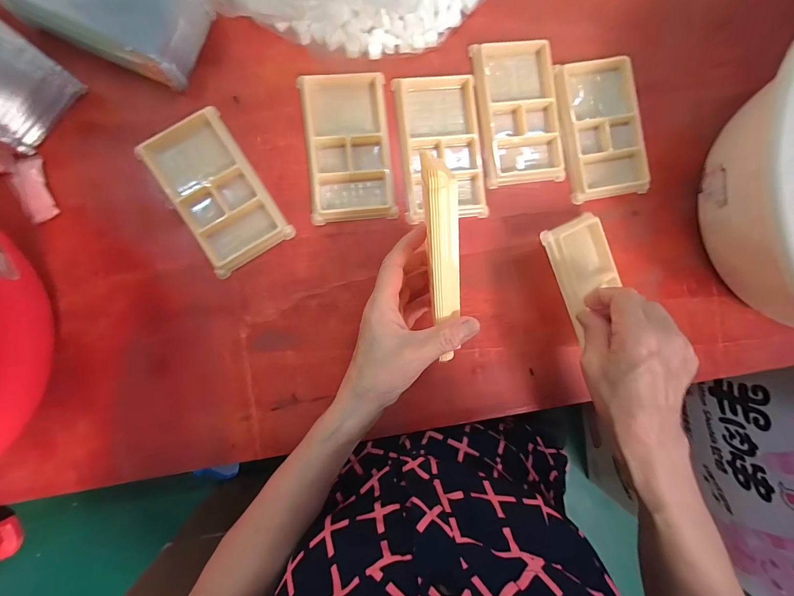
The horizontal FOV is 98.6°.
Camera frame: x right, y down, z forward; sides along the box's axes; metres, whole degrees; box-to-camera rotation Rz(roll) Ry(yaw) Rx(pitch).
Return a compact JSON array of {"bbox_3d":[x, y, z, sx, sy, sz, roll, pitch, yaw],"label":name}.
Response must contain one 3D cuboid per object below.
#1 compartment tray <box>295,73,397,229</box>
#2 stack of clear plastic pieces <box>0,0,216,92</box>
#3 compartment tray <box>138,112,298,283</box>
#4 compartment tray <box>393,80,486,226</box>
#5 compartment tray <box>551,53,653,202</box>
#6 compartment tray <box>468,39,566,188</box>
[{"bbox_3d":[-0.046,-0.141,0.321,0.078,0.012,0.132,-7,91,-5],"label":"compartment tray"},{"bbox_3d":[-0.233,-0.243,0.288,0.139,0.046,0.087,23,88,-5],"label":"stack of clear plastic pieces"},{"bbox_3d":[-0.163,-0.095,0.309,0.079,0.015,0.131,-36,94,-4],"label":"compartment tray"},{"bbox_3d":[0.043,-0.143,0.330,0.077,0.011,0.132,-7,91,-5],"label":"compartment tray"},{"bbox_3d":[0.204,-0.168,0.340,0.079,0.013,0.132,-11,92,-5],"label":"compartment tray"},{"bbox_3d":[0.119,-0.183,0.335,0.076,0.012,0.136,-9,91,-5],"label":"compartment tray"}]

